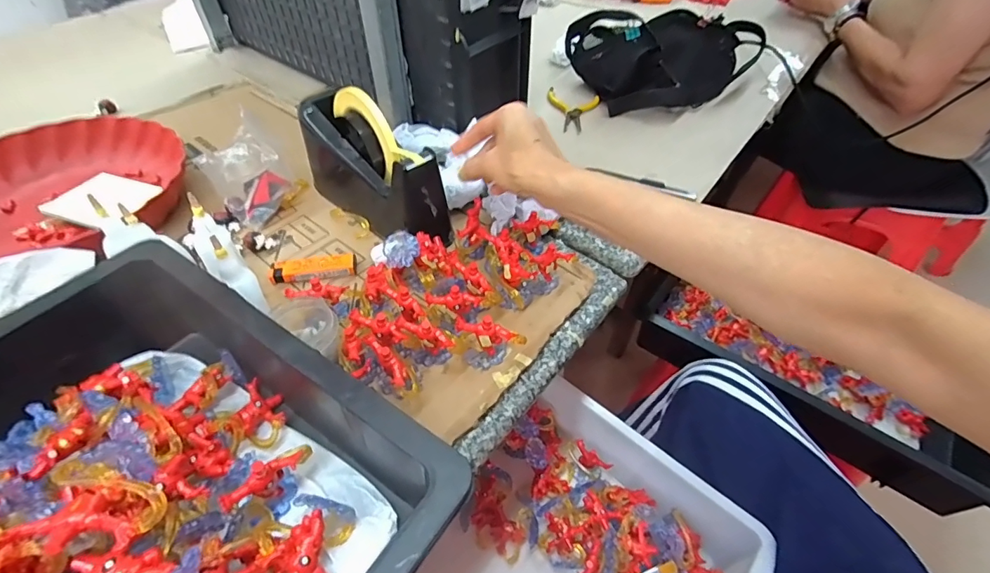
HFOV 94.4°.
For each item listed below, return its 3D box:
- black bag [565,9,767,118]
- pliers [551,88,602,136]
[{"bbox_3d":[0.273,-0.362,0.710,0.286,0.107,0.179,-19,52,-18],"label":"black bag"},{"bbox_3d":[0.107,-0.257,0.669,0.077,0.012,0.106,15,50,11],"label":"pliers"}]

